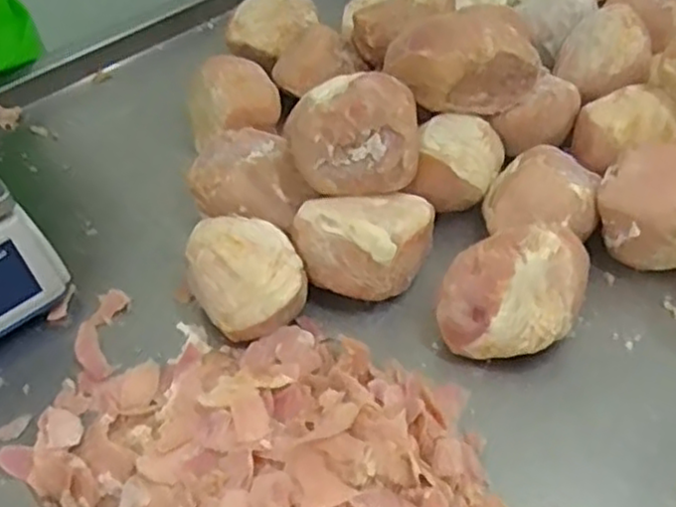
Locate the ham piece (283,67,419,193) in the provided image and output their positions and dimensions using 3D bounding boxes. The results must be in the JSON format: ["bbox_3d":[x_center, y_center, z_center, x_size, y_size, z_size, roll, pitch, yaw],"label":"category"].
[{"bbox_3d":[0.017,-0.126,0.767,0.134,0.101,0.093,-6,48,-2],"label":"ham piece"}]

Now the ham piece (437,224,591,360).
[{"bbox_3d":[0.169,0.043,0.705,0.138,0.098,0.111,5,48,8],"label":"ham piece"}]

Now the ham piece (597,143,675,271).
[{"bbox_3d":[0.328,-0.051,0.748,0.110,0.096,0.095,17,51,19],"label":"ham piece"}]

